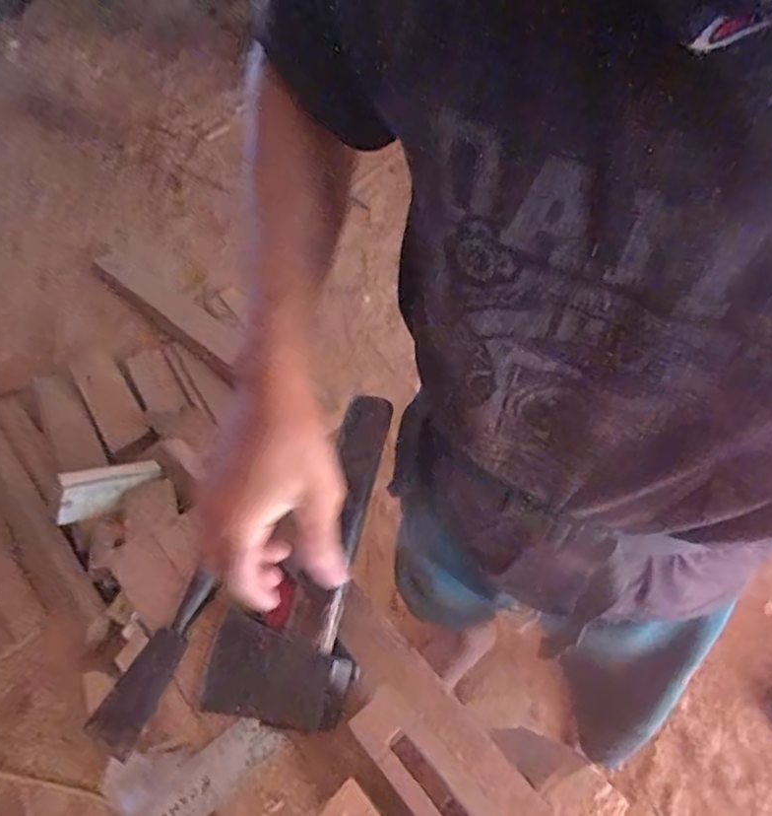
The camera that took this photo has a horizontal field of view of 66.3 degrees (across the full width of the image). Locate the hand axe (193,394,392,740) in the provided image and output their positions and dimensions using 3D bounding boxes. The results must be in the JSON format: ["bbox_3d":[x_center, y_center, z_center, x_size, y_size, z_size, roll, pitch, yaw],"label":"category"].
[{"bbox_3d":[-0.049,0.114,0.457,0.105,0.042,0.262,20,77,18],"label":"hand axe"}]

